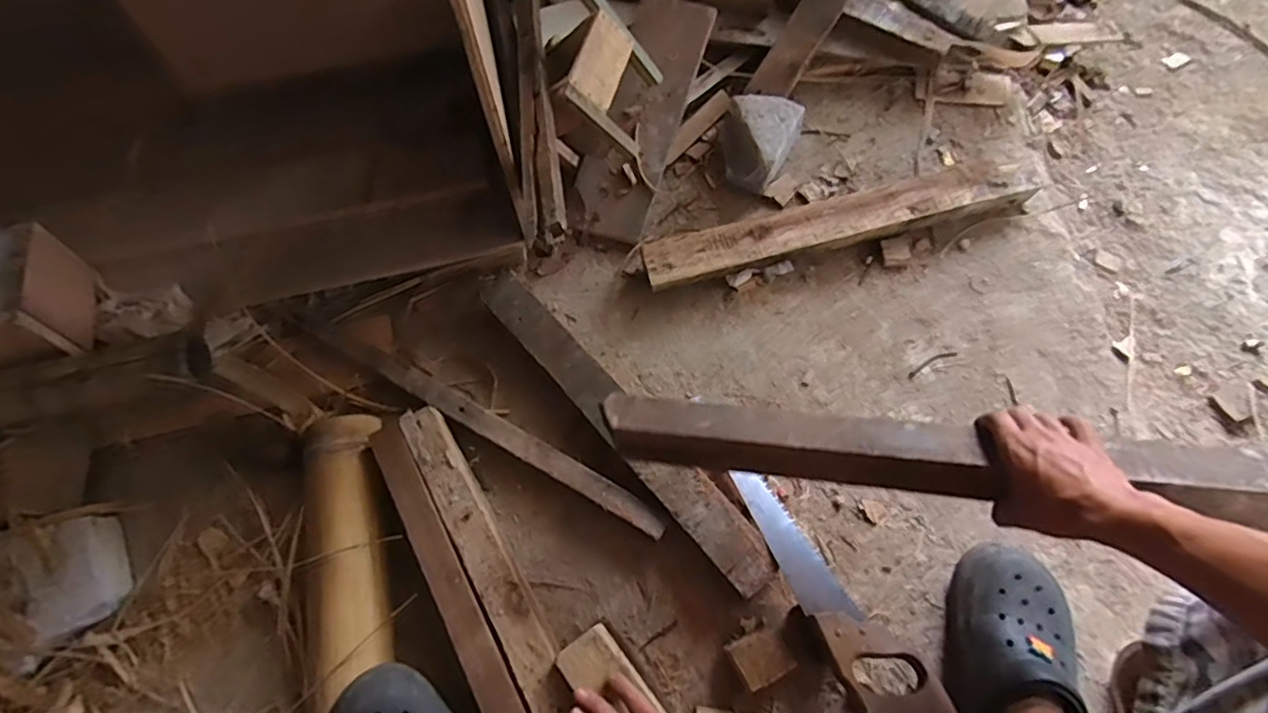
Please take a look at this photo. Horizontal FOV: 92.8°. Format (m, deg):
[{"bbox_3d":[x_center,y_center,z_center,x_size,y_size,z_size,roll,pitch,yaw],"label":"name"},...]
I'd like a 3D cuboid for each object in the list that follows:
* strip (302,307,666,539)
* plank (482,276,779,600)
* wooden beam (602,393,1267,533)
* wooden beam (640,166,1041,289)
[{"bbox_3d":[-0.206,0.075,0.770,0.551,0.024,0.029,28,70,13],"label":"strip"},{"bbox_3d":[-0.017,0.082,0.757,0.058,0.042,0.496,-38,71,-14],"label":"plank"},{"bbox_3d":[0.311,0.096,0.562,0.699,0.047,0.073,4,66,15],"label":"wooden beam"},{"bbox_3d":[0.294,-0.188,0.865,0.572,0.059,0.077,-13,67,-4],"label":"wooden beam"}]

